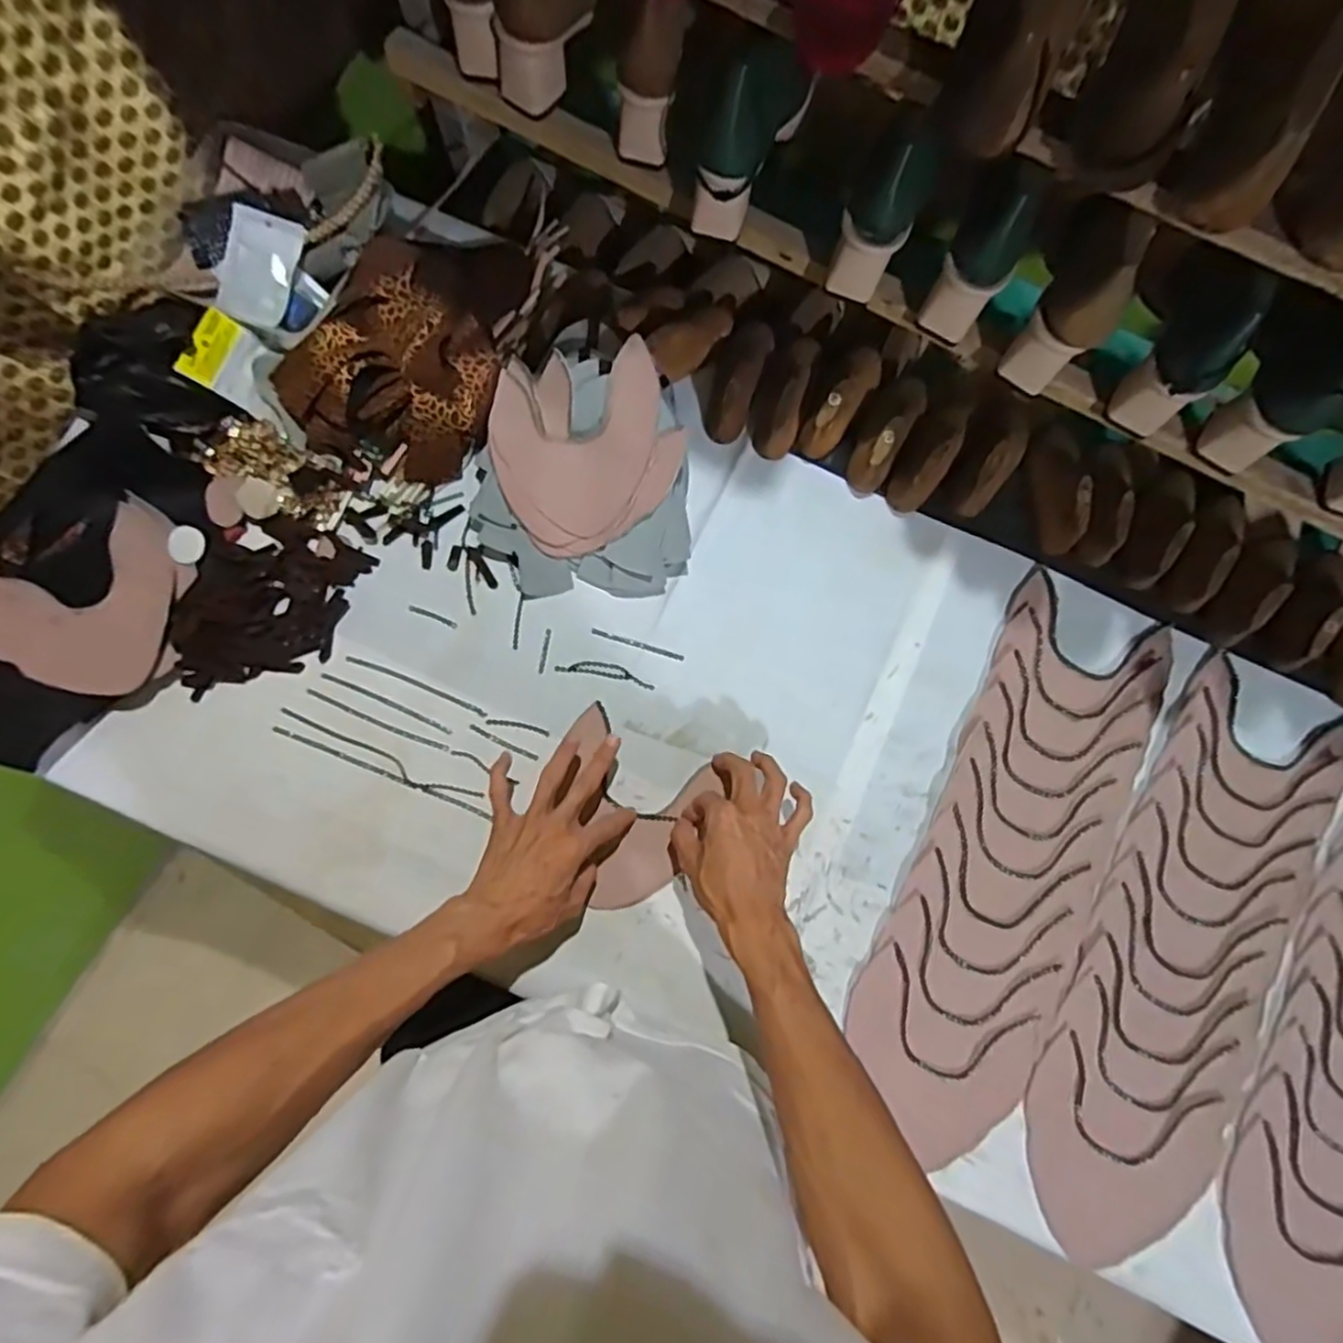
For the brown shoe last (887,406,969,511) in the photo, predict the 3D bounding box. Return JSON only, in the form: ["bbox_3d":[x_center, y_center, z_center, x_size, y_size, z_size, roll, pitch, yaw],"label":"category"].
[{"bbox_3d":[0.265,-0.225,0.706,0.044,0.054,0.127,32,80,5],"label":"brown shoe last"}]

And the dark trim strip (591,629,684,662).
[{"bbox_3d":[-0.033,-0.027,0.681,0.093,0.004,0.007,17,79,2],"label":"dark trim strip"}]

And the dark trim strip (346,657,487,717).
[{"bbox_3d":[-0.243,0.013,0.669,0.143,0.006,0.008,22,79,3],"label":"dark trim strip"}]

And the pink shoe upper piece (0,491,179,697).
[{"bbox_3d":[-0.524,-0.057,0.633,0.168,0.030,0.158,0,79,-1],"label":"pink shoe upper piece"}]

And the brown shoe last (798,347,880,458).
[{"bbox_3d":[0.173,-0.281,0.712,0.046,0.060,0.133,33,80,5],"label":"brown shoe last"}]

